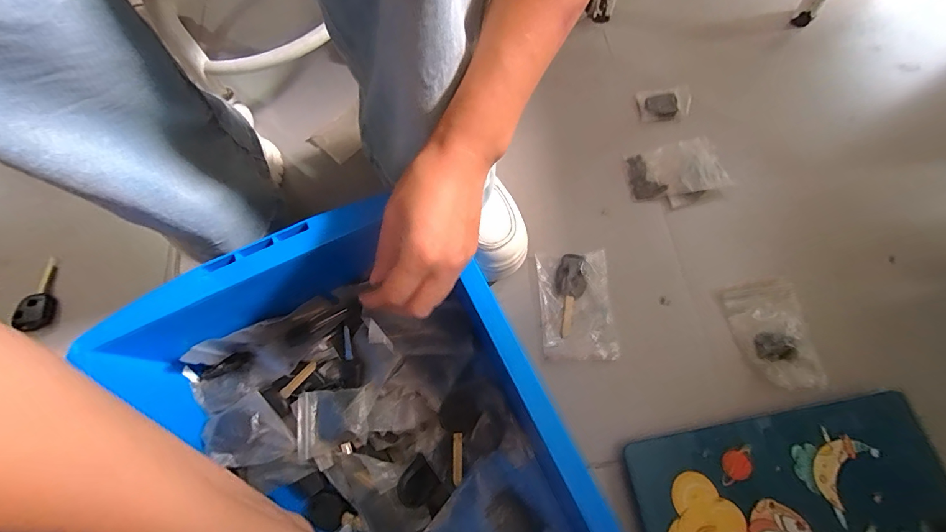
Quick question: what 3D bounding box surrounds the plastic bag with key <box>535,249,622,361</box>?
[{"bbox_3d":[0.112,0.041,0.434,0.075,0.013,0.115,-4,70,1],"label":"plastic bag with key"}]

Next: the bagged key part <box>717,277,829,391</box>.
[{"bbox_3d":[0.318,0.071,0.421,0.077,0.013,0.113,-10,70,-2],"label":"bagged key part"}]

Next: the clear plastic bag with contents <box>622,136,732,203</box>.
[{"bbox_3d":[0.242,-0.116,0.483,0.105,0.009,0.070,-15,69,10],"label":"clear plastic bag with contents"}]

